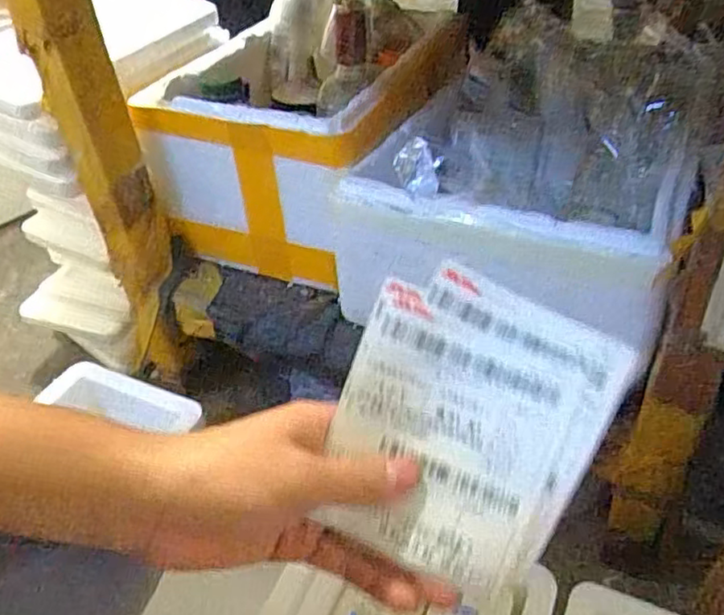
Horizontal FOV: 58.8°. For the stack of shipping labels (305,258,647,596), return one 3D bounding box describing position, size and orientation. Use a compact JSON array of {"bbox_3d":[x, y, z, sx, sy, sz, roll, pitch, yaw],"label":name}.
[{"bbox_3d":[0.045,0.054,0.298,0.111,0.016,0.134,26,83,10],"label":"stack of shipping labels"}]

